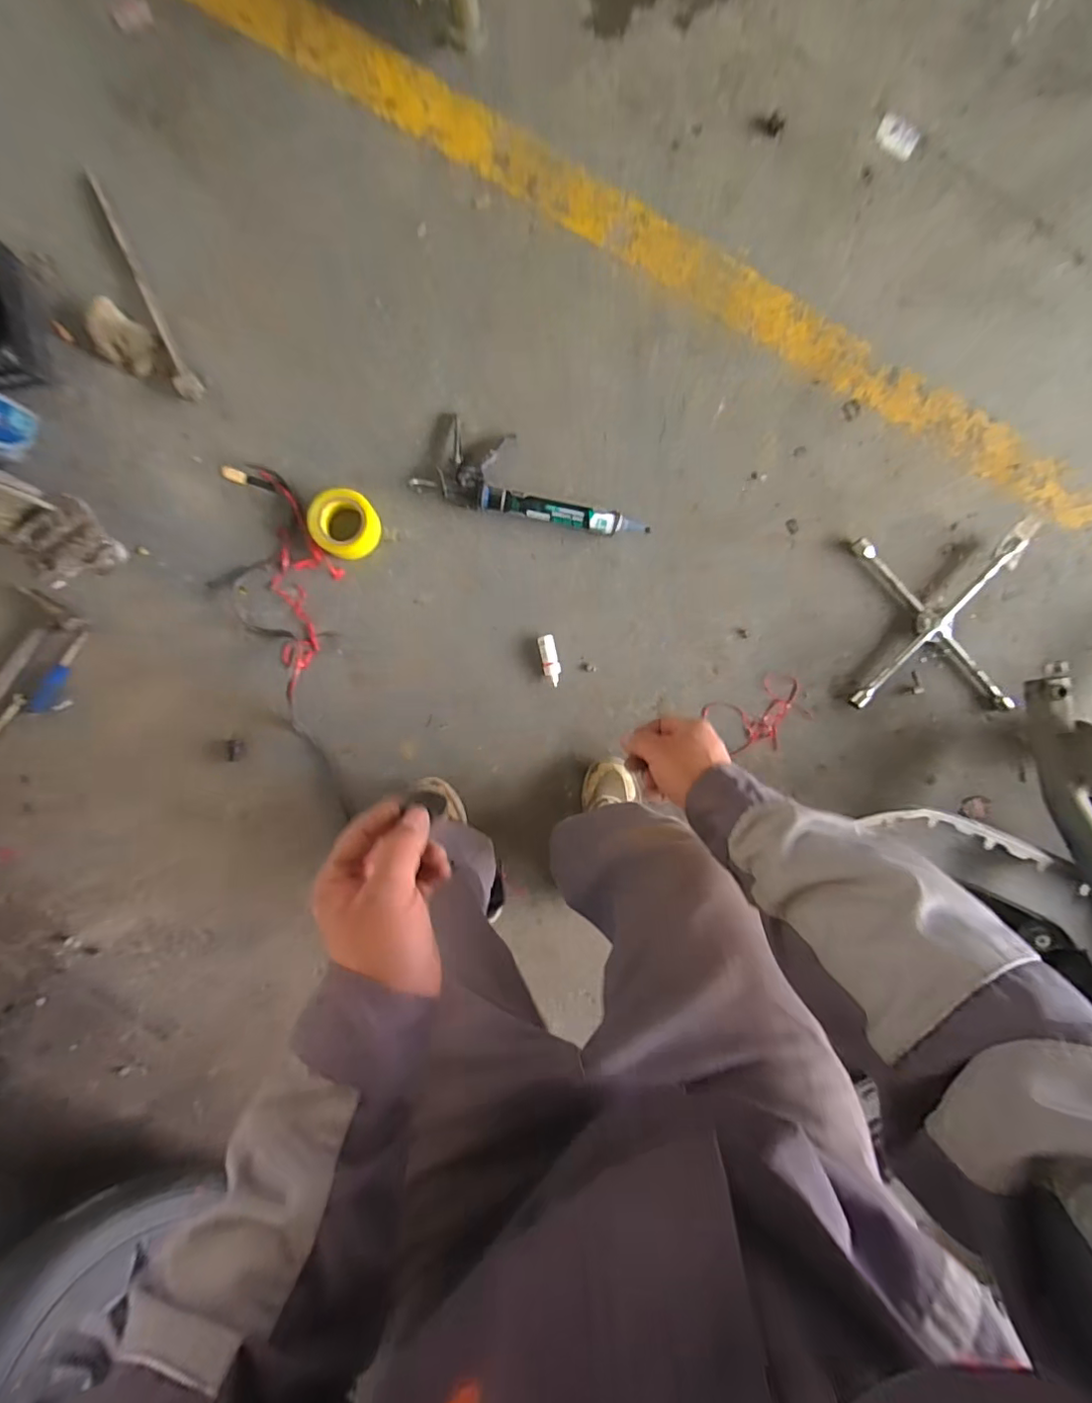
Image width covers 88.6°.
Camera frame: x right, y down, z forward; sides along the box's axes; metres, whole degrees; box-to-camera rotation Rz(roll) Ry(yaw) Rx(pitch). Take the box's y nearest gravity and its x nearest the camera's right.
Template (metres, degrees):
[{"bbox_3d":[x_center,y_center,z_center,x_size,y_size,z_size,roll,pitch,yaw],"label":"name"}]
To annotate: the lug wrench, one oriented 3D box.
[{"bbox_3d":[0.771,-0.169,1.072,0.357,0.027,0.359,1,90,-2],"label":"lug wrench"}]

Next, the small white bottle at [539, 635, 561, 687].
[{"bbox_3d":[0.008,-0.077,1.056,0.031,0.022,0.094,-13,91,-2],"label":"small white bottle"}]

